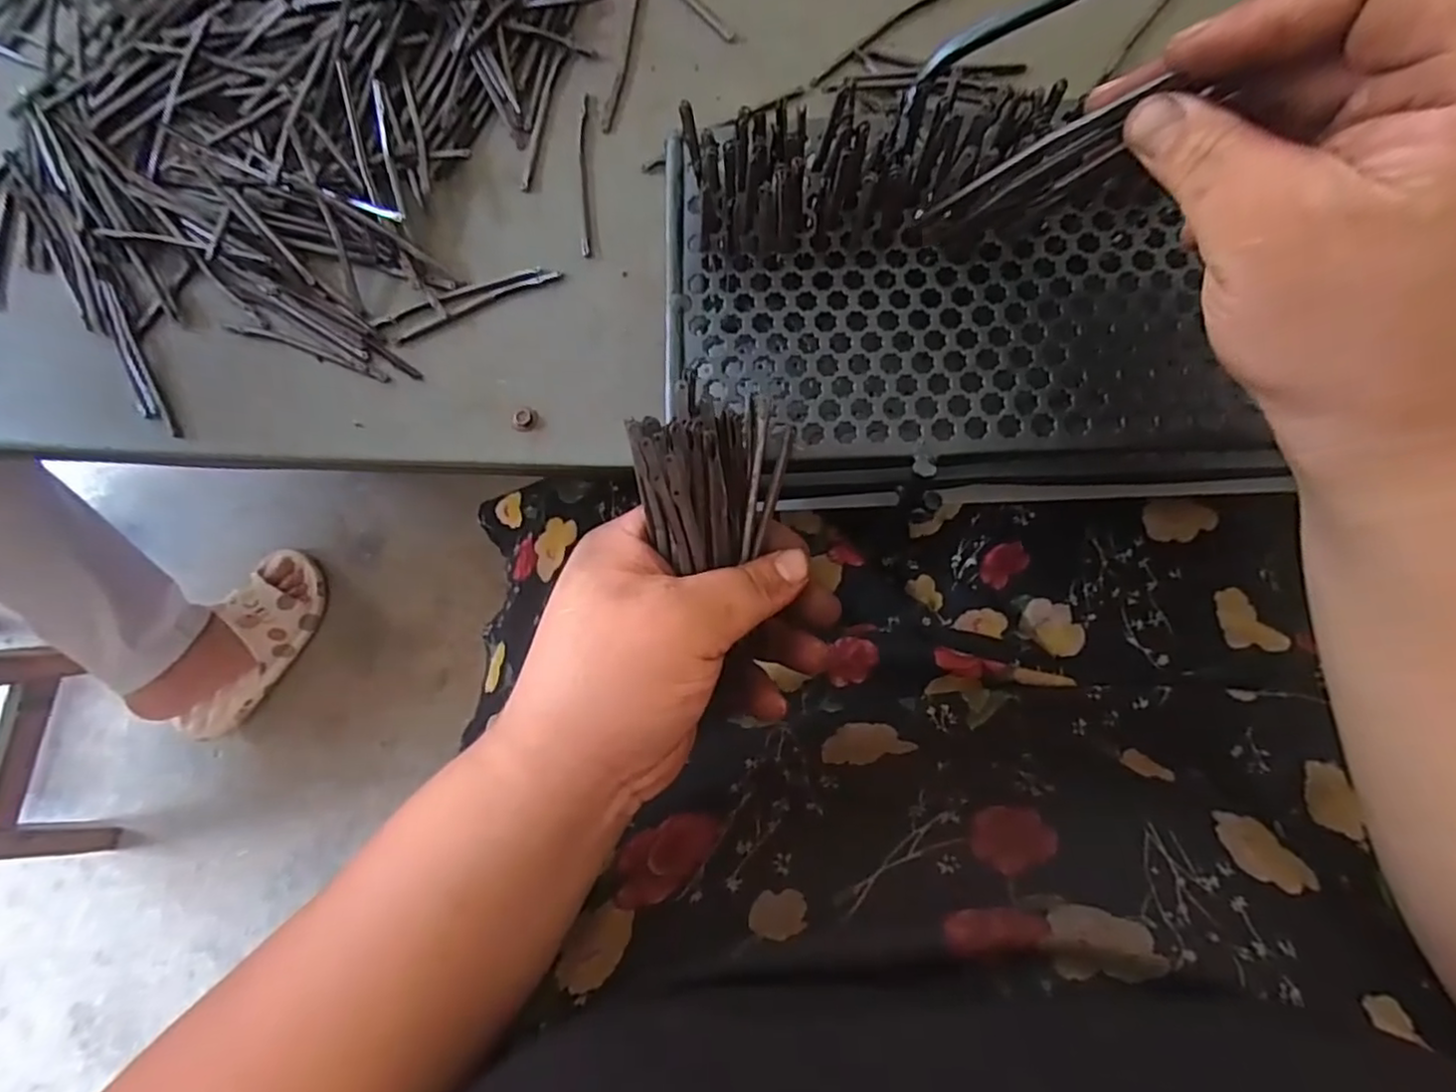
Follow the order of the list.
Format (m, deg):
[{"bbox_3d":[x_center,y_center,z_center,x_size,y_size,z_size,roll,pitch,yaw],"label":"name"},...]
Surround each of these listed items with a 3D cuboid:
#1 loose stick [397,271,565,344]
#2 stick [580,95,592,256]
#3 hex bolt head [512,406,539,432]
[{"bbox_3d":[-0.135,-0.131,0.361,0.095,0.004,0.007,-22,80,-2],"label":"loose stick"},{"bbox_3d":[-0.079,-0.204,0.368,0.006,0.004,0.093,-2,80,2],"label":"stick"},{"bbox_3d":[-0.107,-0.067,0.351,0.012,0.005,0.013,28,82,7],"label":"hex bolt head"}]

